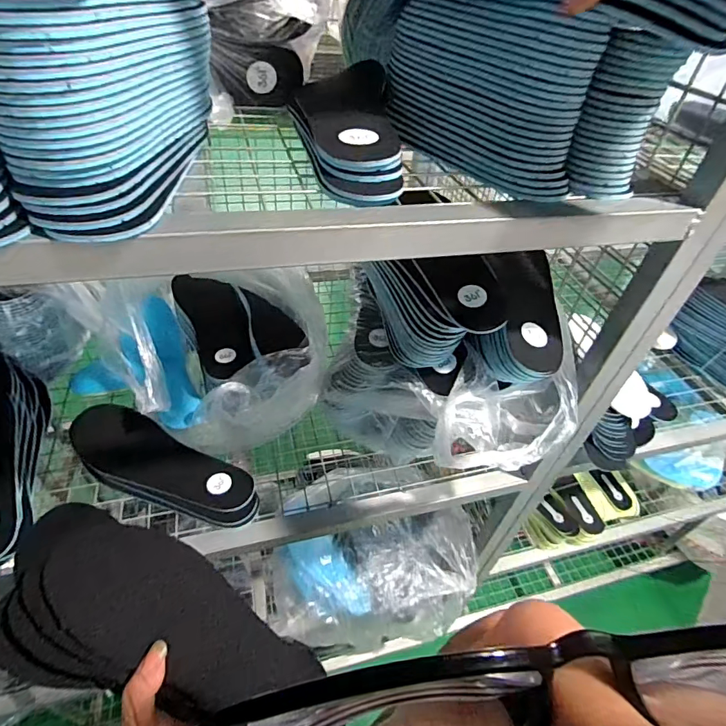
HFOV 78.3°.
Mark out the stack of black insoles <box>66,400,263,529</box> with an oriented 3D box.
[{"bbox_3d":[-0.242,0.122,0.533,0.251,0.027,0.087,23,46,16],"label":"stack of black insoles"}]

